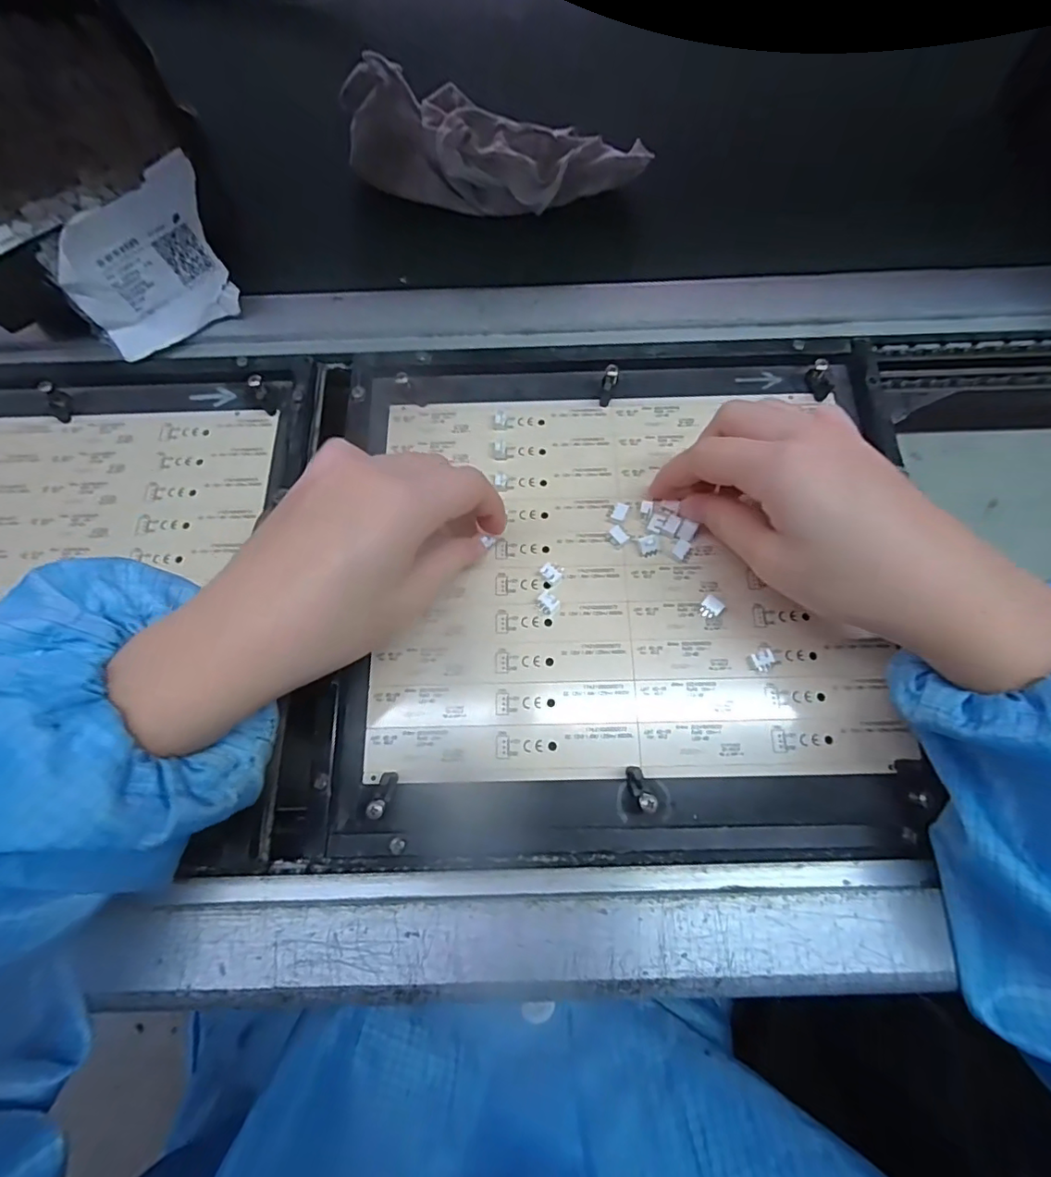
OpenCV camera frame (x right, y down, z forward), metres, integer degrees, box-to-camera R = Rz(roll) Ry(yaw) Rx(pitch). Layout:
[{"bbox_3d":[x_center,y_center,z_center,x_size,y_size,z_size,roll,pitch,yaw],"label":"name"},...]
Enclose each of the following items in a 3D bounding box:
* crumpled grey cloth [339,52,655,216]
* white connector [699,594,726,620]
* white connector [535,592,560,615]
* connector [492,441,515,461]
[{"bbox_3d":[-0.027,-0.281,0.342,0.204,0.045,0.068,14,73,5],"label":"crumpled grey cloth"},{"bbox_3d":[0.094,0.009,0.267,0.009,0.008,0.010,-42,76,-10],"label":"white connector"},{"bbox_3d":[0.011,0.008,0.270,0.011,0.007,0.009,35,77,12],"label":"white connector"},{"bbox_3d":[-0.013,-0.078,0.299,0.013,0.005,0.012,4,73,3],"label":"connector"}]

